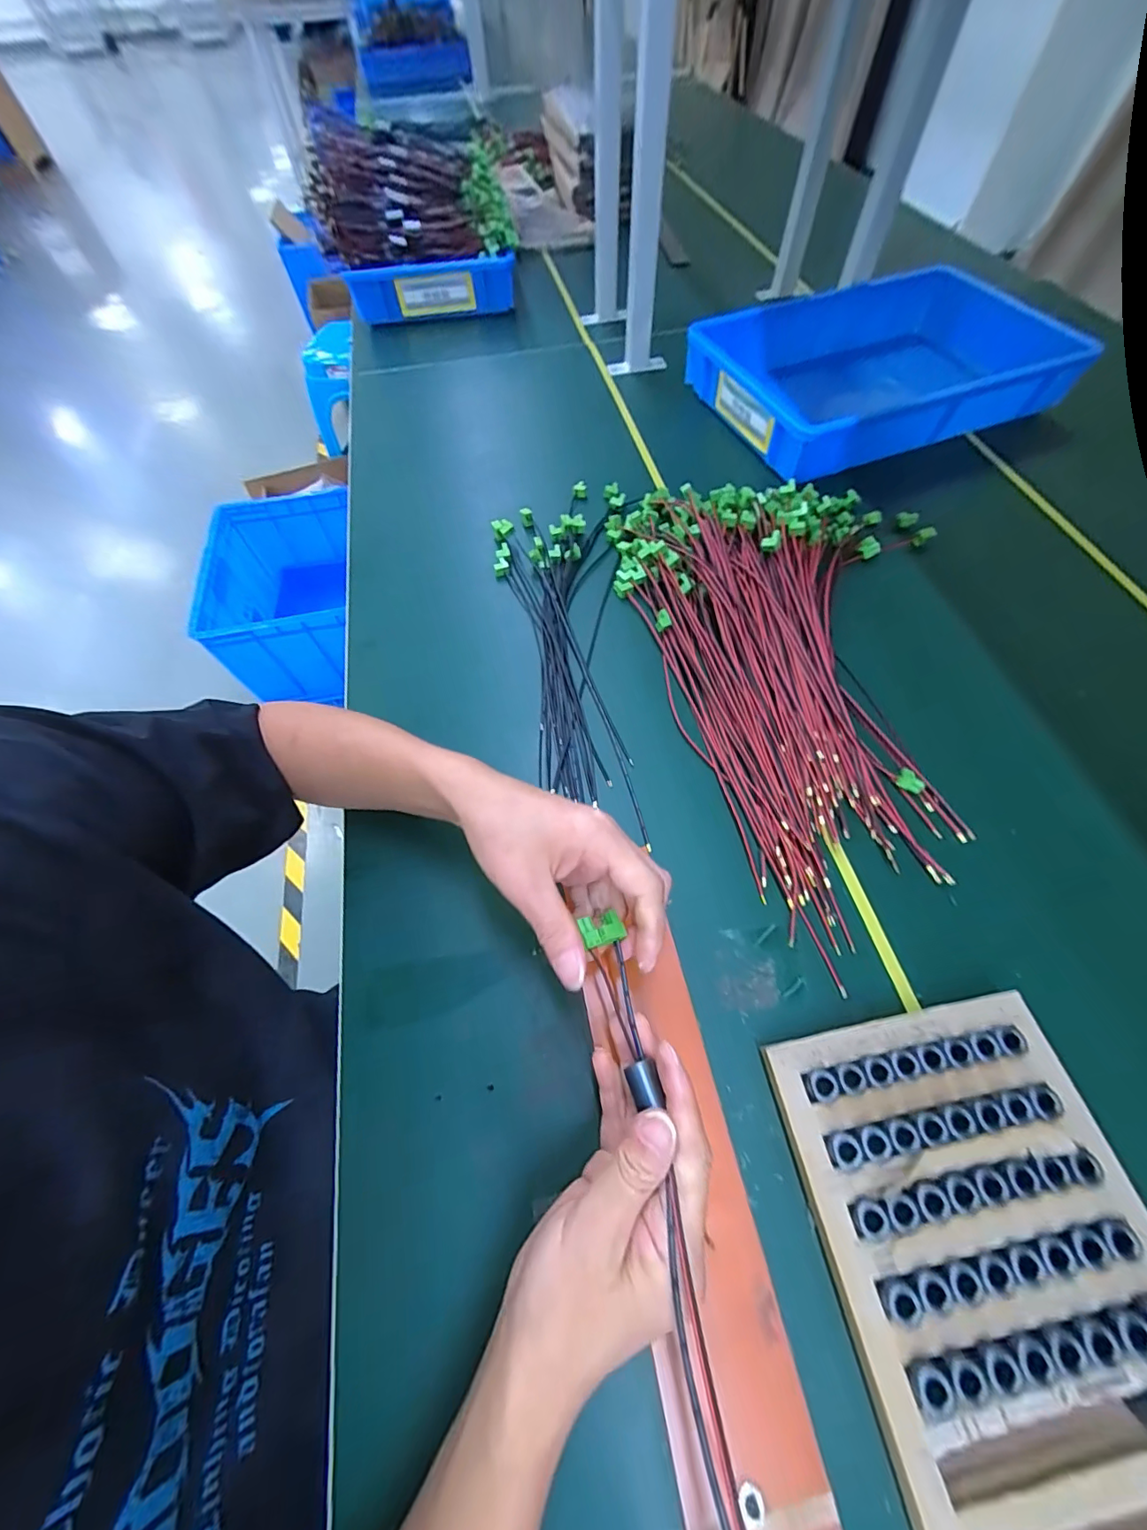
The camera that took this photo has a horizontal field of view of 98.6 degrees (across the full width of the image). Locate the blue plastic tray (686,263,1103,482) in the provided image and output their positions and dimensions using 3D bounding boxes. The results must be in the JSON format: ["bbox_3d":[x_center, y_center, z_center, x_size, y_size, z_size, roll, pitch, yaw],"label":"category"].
[{"bbox_3d":[0.417,-0.539,0.682,0.465,0.090,0.287,-18,62,-7],"label":"blue plastic tray"}]

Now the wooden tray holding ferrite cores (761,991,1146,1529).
[{"bbox_3d":[0.240,0.321,0.243,0.170,0.035,0.349,-11,63,-3],"label":"wooden tray holding ferrite cores"}]

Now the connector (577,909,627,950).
[{"bbox_3d":[0.018,0.100,0.300,0.026,0.008,0.019,-17,63,-6],"label":"connector"}]

